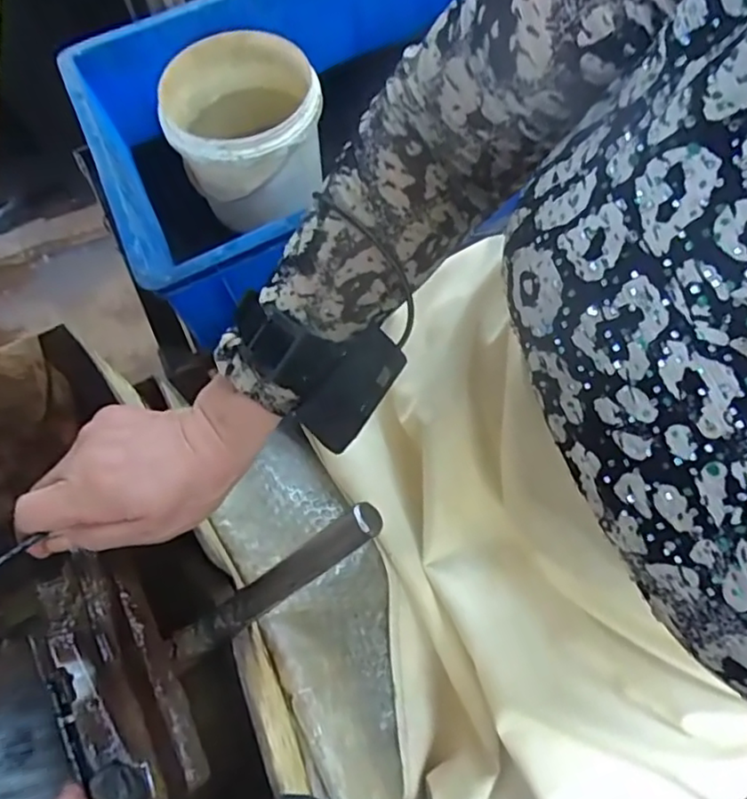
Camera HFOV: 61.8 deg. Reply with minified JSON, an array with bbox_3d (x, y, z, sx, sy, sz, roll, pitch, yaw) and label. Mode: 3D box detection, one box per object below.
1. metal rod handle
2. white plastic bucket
[{"bbox_3d":[-0.063,0.111,0.361,0.180,0.017,0.021,-39,65,28],"label":"metal rod handle"},{"bbox_3d":[-0.133,-0.288,0.688,0.159,0.149,0.153,-1,67,2],"label":"white plastic bucket"}]

